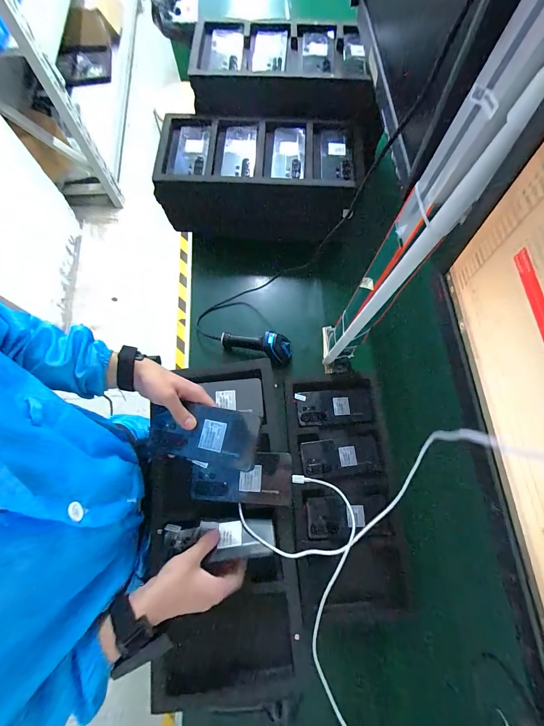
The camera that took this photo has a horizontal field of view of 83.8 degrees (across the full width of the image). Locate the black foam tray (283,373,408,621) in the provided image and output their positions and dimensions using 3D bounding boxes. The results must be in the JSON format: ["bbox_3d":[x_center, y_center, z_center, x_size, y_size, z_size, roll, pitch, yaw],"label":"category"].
[{"bbox_3d":[0.145,0.266,0.664,0.207,0.033,0.476,-4,72,-3],"label":"black foam tray"}]

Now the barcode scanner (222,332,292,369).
[{"bbox_3d":[-0.039,-0.043,0.709,0.171,0.057,0.066,10,72,2],"label":"barcode scanner"}]

